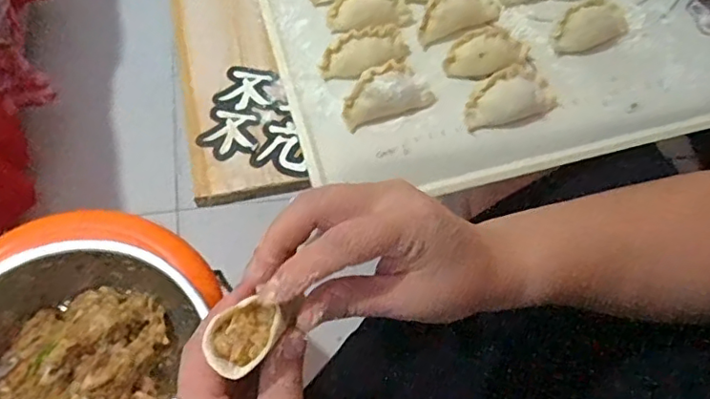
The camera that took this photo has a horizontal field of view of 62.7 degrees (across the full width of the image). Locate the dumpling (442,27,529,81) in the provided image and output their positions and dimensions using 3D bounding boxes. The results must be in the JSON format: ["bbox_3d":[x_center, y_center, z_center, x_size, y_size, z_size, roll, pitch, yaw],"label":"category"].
[{"bbox_3d":[0.088,-0.098,0.392,0.055,0.016,0.029,-17,69,-12],"label":"dumpling"}]

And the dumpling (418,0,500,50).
[{"bbox_3d":[0.071,-0.131,0.405,0.066,0.015,0.026,-32,73,-17],"label":"dumpling"}]

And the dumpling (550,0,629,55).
[{"bbox_3d":[0.166,-0.122,0.408,0.062,0.020,0.030,-22,70,-14],"label":"dumpling"}]

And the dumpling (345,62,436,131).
[{"bbox_3d":[0.020,-0.067,0.374,0.059,0.016,0.031,-27,71,-16],"label":"dumpling"}]

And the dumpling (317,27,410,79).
[{"bbox_3d":[0.007,-0.097,0.388,0.063,0.018,0.023,-12,68,-10],"label":"dumpling"}]

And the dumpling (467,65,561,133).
[{"bbox_3d":[0.099,-0.065,0.379,0.060,0.018,0.032,-19,69,-13],"label":"dumpling"}]

